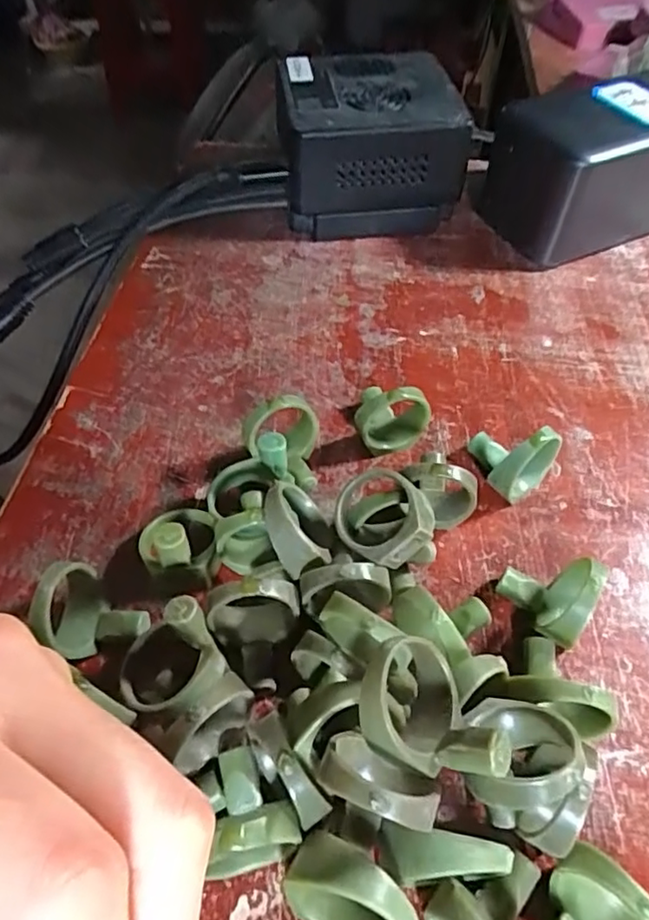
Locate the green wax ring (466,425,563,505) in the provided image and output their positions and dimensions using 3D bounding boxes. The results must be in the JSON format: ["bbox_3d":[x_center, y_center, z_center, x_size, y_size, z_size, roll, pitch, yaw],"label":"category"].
[{"bbox_3d":[0.057,-0.001,0.179,0.025,0.027,0.018,25,58,18],"label":"green wax ring"}]

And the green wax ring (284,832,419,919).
[{"bbox_3d":[0.005,0.089,0.116,0.026,0.025,0.015,23,57,16],"label":"green wax ring"}]

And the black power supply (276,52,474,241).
[{"bbox_3d":[0.020,-0.147,0.270,0.078,0.052,0.072,-2,54,-1],"label":"black power supply"}]

